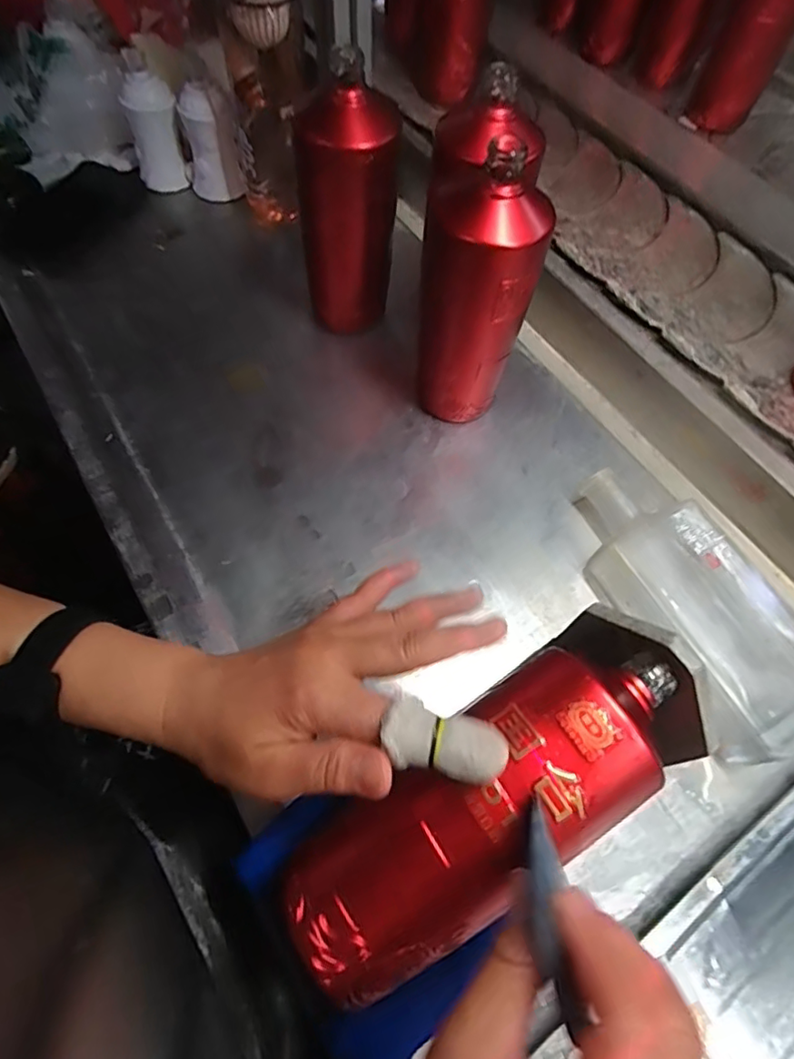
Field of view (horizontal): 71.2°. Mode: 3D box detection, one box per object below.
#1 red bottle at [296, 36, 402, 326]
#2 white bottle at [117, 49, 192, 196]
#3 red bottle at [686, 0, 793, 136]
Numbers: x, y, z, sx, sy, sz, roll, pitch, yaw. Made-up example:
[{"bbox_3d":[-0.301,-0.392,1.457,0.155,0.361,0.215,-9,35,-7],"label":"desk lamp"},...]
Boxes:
[{"bbox_3d":[-0.042,-0.267,0.477,0.077,0.199,0.061,-4,61,-7],"label":"red bottle"},{"bbox_3d":[-0.270,-0.450,0.615,0.054,0.113,0.061,-13,67,-7],"label":"white bottle"},{"bbox_3d":[0.427,-0.592,0.655,0.080,0.190,0.066,29,68,11],"label":"red bottle"}]

